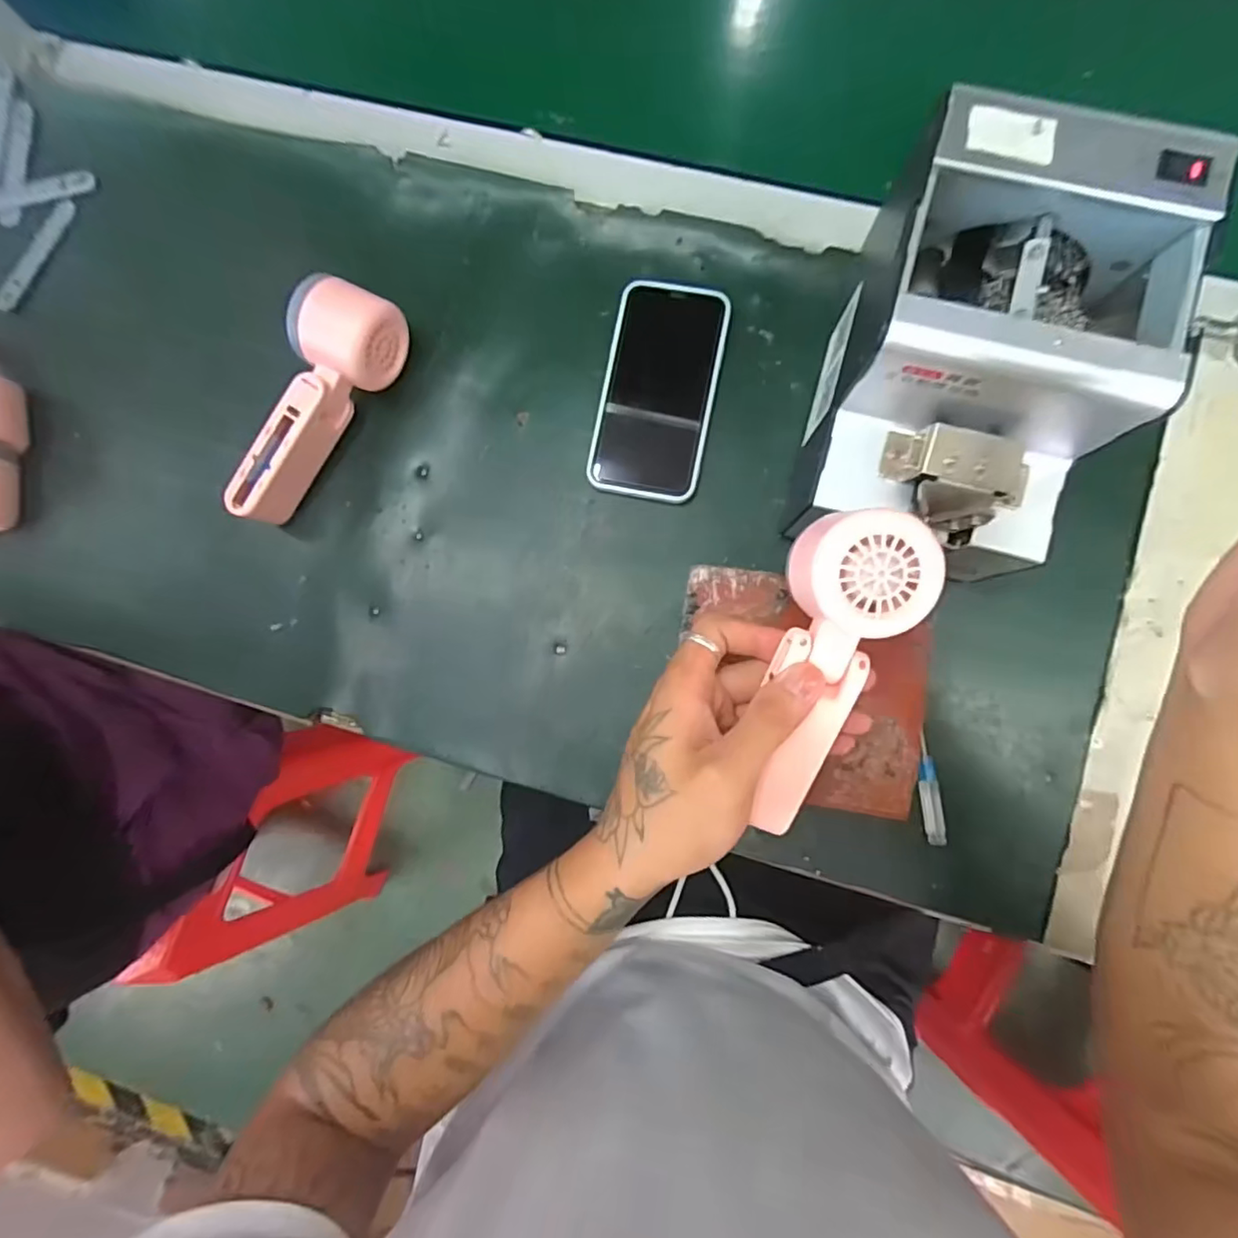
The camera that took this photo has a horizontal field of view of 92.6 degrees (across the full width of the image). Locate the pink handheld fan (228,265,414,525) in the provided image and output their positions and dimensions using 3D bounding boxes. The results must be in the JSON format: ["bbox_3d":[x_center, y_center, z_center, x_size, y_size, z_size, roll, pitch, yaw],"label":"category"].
[{"bbox_3d":[-0.207,-0.144,0.392,0.049,0.061,0.165,34,88,4],"label":"pink handheld fan"}]

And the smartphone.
[{"bbox_3d":[0.027,-0.156,0.404,0.076,0.012,0.146,11,87,3],"label":"smartphone"}]

